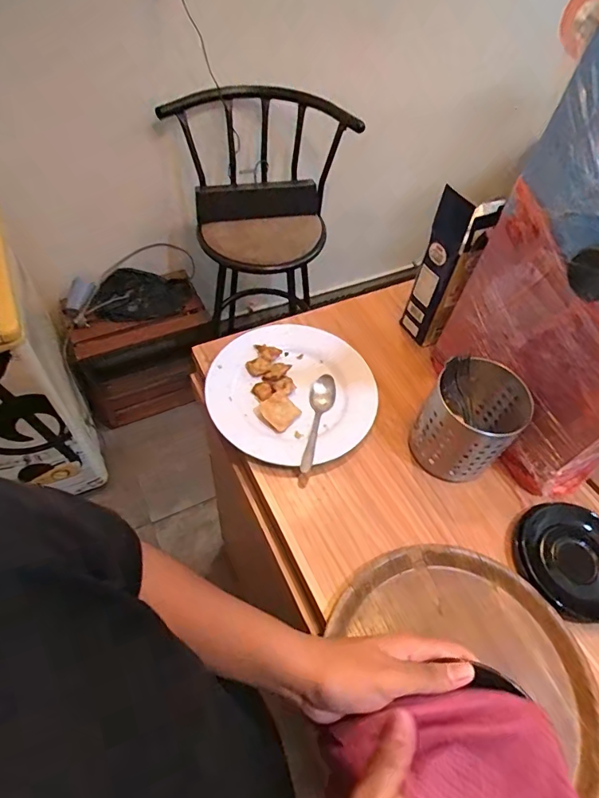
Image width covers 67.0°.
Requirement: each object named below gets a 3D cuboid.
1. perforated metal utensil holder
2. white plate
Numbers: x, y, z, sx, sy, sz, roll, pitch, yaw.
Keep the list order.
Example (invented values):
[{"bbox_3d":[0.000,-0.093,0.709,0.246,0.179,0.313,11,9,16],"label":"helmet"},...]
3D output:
[{"bbox_3d":[0.227,0.029,0.610,0.110,0.127,0.118,2,55,-3],"label":"perforated metal utensil holder"},{"bbox_3d":[-0.013,-0.011,0.694,0.241,0.040,0.248,2,55,-3],"label":"white plate"}]

